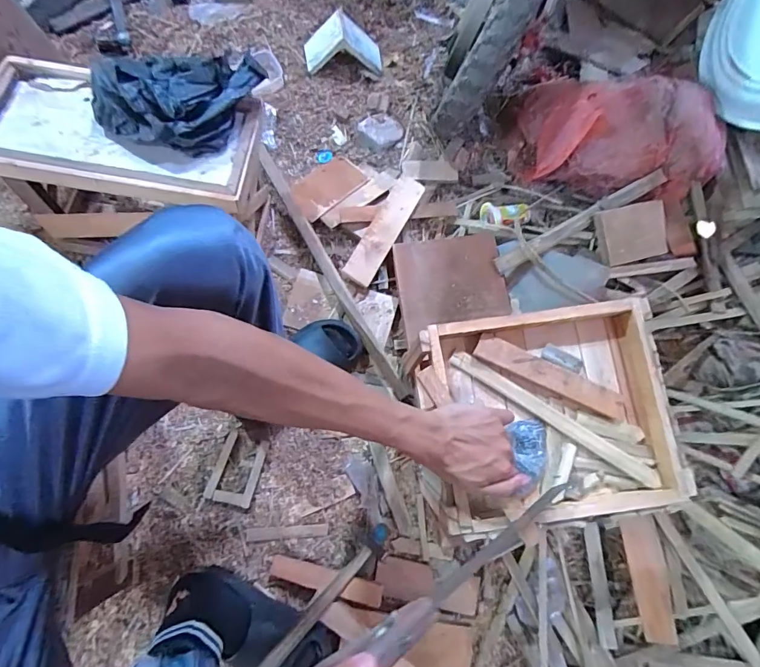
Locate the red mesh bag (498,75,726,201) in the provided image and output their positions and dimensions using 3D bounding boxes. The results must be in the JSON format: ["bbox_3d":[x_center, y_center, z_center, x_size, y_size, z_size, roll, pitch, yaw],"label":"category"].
[{"bbox_3d":[0.477,-0.404,0.856,0.409,0.152,0.225,10,75,4],"label":"red mesh bag"}]

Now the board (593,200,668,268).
[{"bbox_3d":[0.477,-0.190,0.795,0.130,0.027,0.106,-12,96,-2],"label":"board"}]

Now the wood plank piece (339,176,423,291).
[{"bbox_3d":[0.008,-0.205,0.820,0.060,0.017,0.240,29,78,5],"label":"wood plank piece"}]

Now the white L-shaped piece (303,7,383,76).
[{"bbox_3d":[-0.088,-0.665,0.957,0.178,0.088,0.099,-1,74,1],"label":"white L-shaped piece"}]

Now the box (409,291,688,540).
[{"bbox_3d":[0.193,0.092,0.482,0.274,0.062,0.232,-8,74,-1],"label":"box"}]

